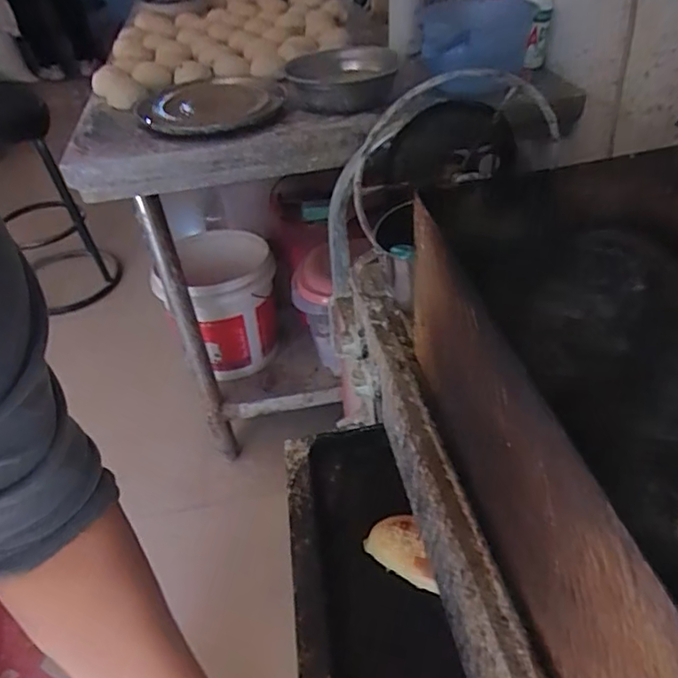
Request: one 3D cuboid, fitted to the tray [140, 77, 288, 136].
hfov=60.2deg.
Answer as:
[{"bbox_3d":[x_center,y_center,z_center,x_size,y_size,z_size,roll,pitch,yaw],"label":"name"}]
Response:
[{"bbox_3d":[-0.205,-0.359,0.918,0.218,0.046,0.203,4,42,10],"label":"tray"}]

